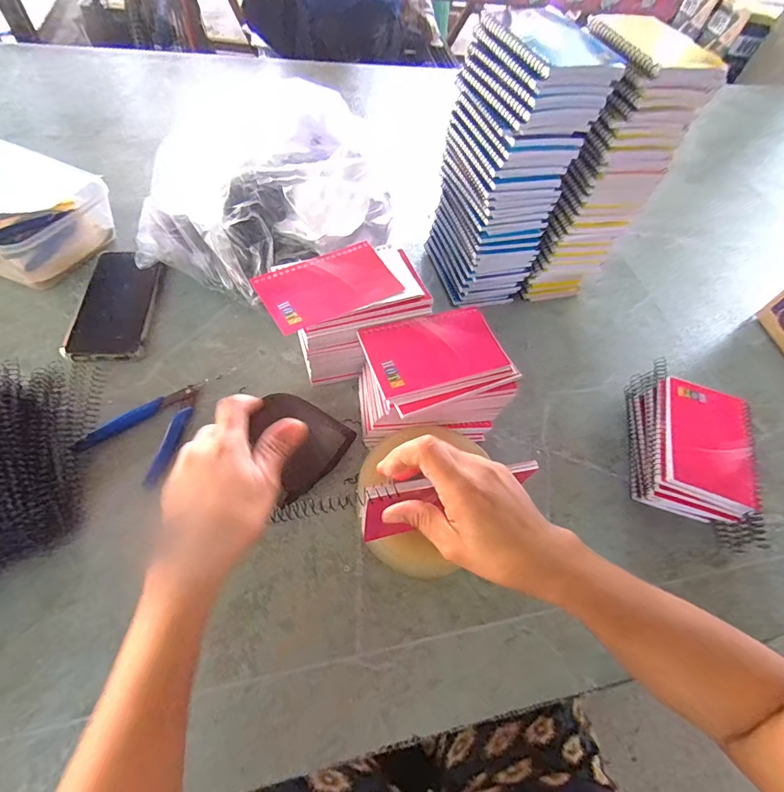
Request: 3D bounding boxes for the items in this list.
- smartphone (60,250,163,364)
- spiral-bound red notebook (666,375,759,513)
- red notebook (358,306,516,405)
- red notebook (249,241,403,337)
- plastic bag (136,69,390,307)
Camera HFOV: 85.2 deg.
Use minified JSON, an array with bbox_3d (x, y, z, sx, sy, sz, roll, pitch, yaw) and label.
[{"bbox_3d":[-0.329,-0.111,0.508,0.087,0.011,0.179,-2,56,-6],"label":"smartphone"},{"bbox_3d":[0.322,0.044,0.428,0.087,0.010,0.128,19,61,7],"label":"spiral-bound red notebook"},{"bbox_3d":[0.042,-0.043,0.411,0.129,0.009,0.079,-14,66,-15],"label":"red notebook"},{"bbox_3d":[-0.063,-0.109,0.417,0.128,0.006,0.078,-25,66,-20],"label":"red notebook"},{"bbox_3d":[-0.165,-0.259,0.545,0.306,0.132,0.224,-7,59,-13],"label":"plastic bag"}]

